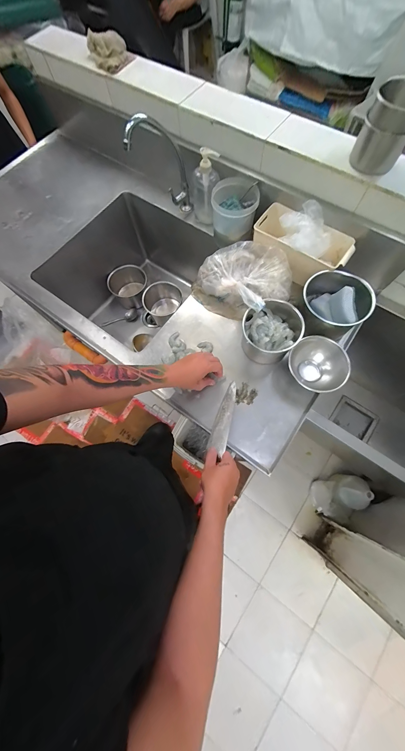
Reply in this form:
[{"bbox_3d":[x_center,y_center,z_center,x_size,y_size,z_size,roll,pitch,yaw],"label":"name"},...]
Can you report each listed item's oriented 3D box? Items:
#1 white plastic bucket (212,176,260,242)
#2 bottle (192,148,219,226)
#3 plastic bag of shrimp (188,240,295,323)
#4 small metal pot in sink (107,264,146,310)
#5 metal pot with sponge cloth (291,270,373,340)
[{"bbox_3d":[0.102,-0.544,0.800,0.140,0.106,0.143,0,72,2],"label":"white plastic bucket"},{"bbox_3d":[0.008,-0.633,0.836,0.089,0.211,0.083,-5,71,1],"label":"bottle"},{"bbox_3d":[0.117,-0.286,0.747,0.285,0.137,0.193,35,76,13],"label":"plastic bag of shrimp"},{"bbox_3d":[-0.354,-0.436,1.227,0.184,0.137,0.173,-1,72,2],"label":"small metal pot in sink"},{"bbox_3d":[0.367,-0.199,0.697,0.171,0.135,0.168,-1,72,2],"label":"metal pot with sponge cloth"}]

